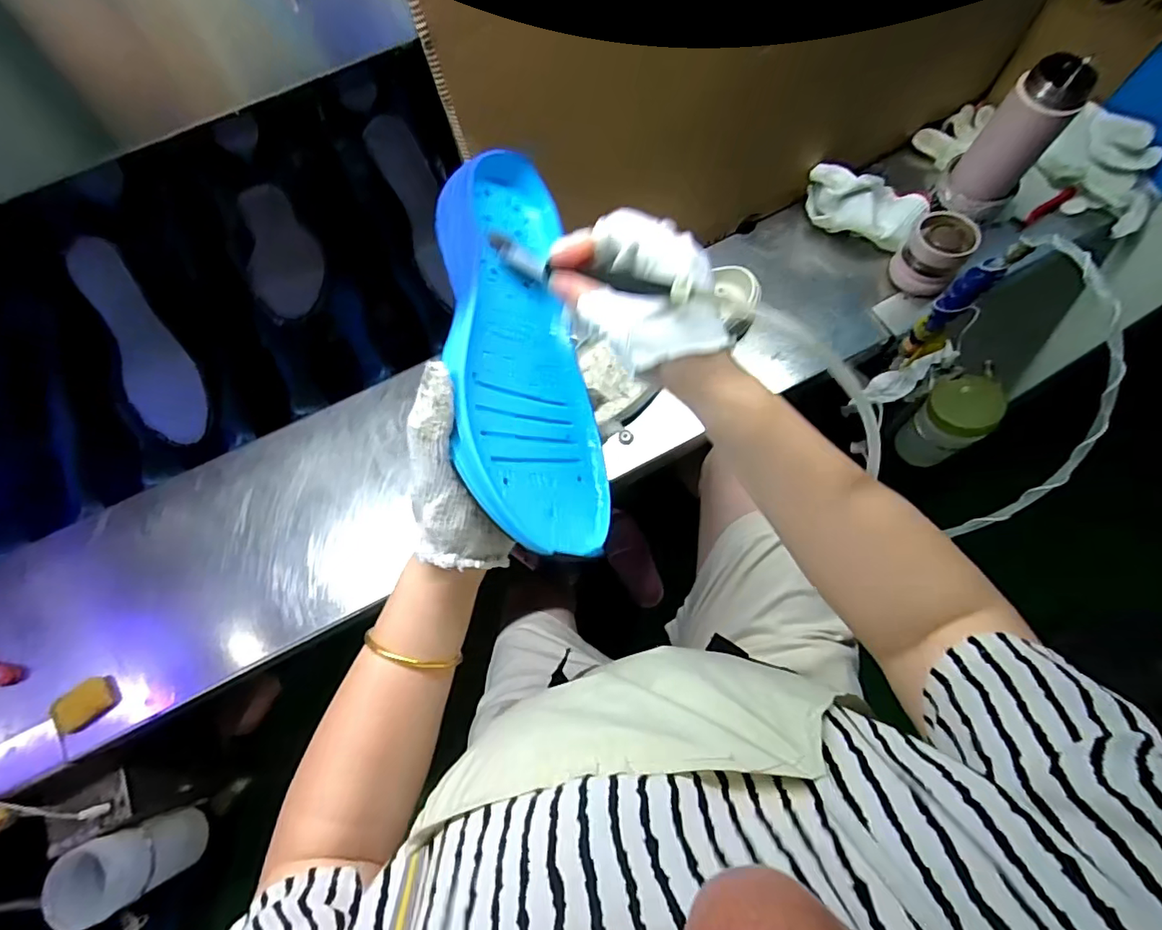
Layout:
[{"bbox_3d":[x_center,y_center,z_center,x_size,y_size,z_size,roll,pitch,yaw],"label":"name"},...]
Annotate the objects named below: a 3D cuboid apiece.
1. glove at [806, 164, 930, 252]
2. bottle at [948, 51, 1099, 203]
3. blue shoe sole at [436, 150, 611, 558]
[{"bbox_3d":[0.334,-0.309,0.645,0.137,0.067,0.091,15,70,-7],"label":"glove"},{"bbox_3d":[0.450,-0.342,0.561,0.063,0.121,0.060,-1,70,2],"label":"bottle"},{"bbox_3d":[-0.042,-0.076,0.351,0.097,0.045,0.271,3,69,-38],"label":"blue shoe sole"}]

